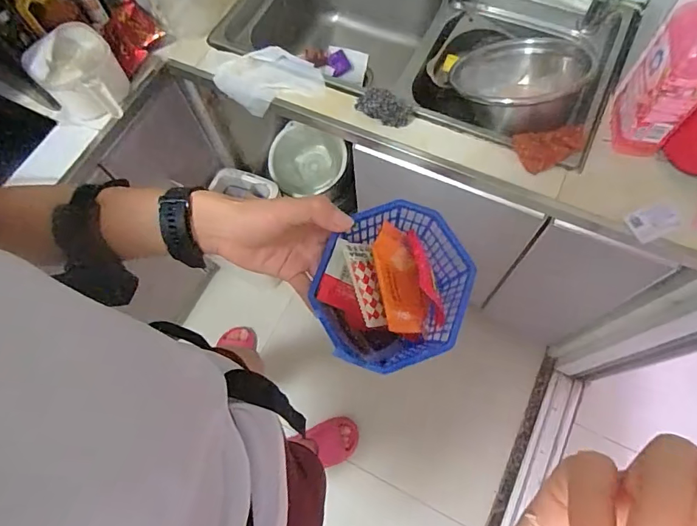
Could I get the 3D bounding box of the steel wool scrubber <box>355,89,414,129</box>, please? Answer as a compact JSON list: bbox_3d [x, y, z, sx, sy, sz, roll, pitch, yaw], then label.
[{"bbox_3d":[0.065,-0.282,0.802,0.107,0.045,0.042,21,70,9],"label":"steel wool scrubber"}]

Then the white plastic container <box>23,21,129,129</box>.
[{"bbox_3d":[-0.490,-0.334,0.825,0.146,0.122,0.134,-36,73,-13],"label":"white plastic container"}]

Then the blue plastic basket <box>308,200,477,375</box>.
[{"bbox_3d":[0.032,0.018,0.331,0.115,0.046,0.112,0,69,0],"label":"blue plastic basket"}]

